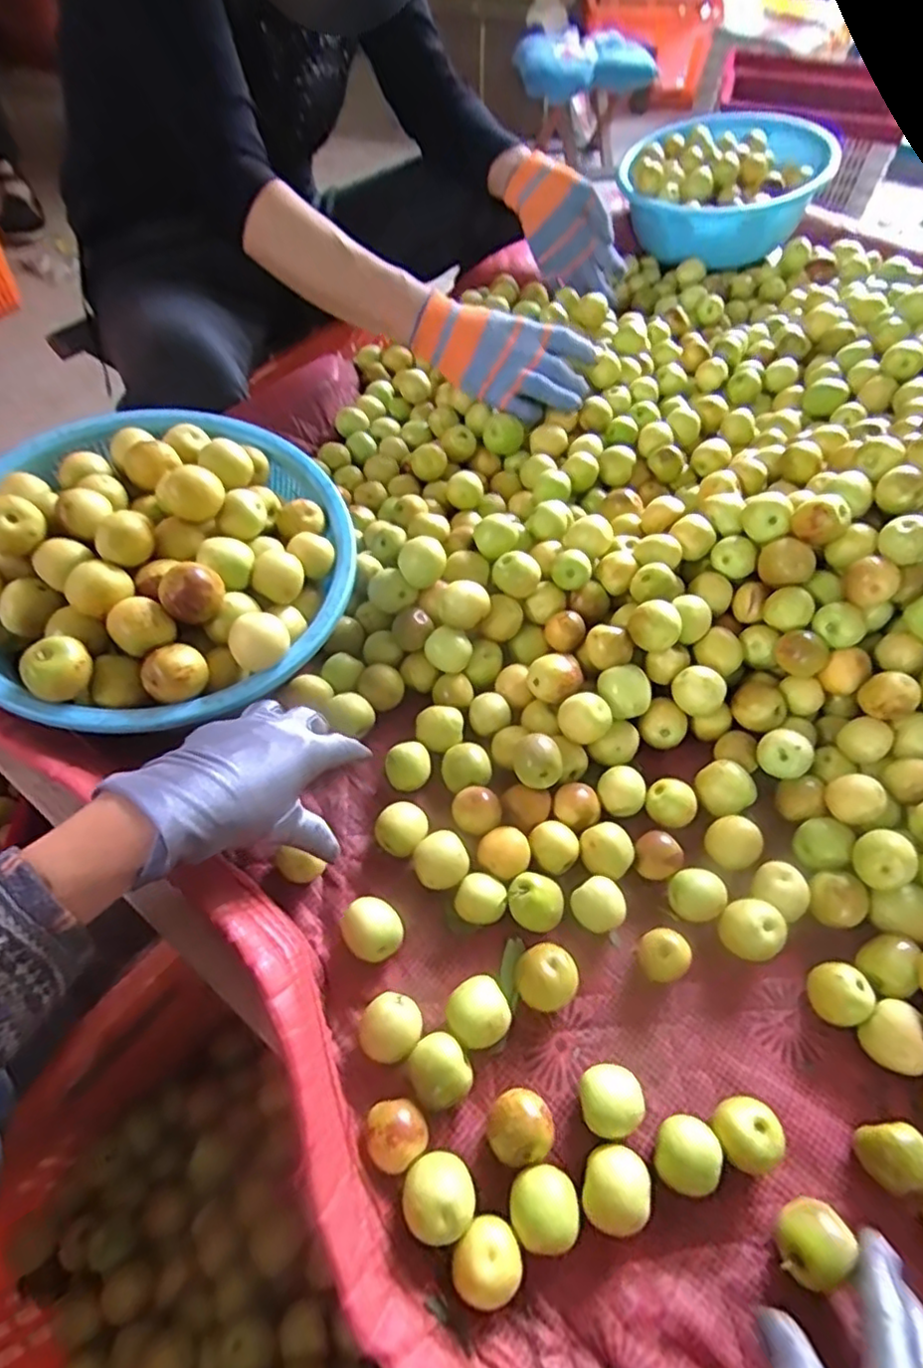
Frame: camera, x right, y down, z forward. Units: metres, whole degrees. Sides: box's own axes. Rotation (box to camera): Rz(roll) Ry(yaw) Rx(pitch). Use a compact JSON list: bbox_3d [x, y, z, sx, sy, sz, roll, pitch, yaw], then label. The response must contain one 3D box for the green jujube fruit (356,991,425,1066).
[{"bbox_3d":[-0.039,0.192,0.357,0.034,0.025,0.032,1,56,-1],"label":"green jujube fruit"}]

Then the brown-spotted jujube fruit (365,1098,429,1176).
[{"bbox_3d":[-0.033,0.230,0.329,0.030,0.025,0.031,1,56,-1],"label":"brown-spotted jujube fruit"}]

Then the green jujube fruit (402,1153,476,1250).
[{"bbox_3d":[-0.011,0.250,0.313,0.033,0.030,0.033,1,56,-1],"label":"green jujube fruit"}]

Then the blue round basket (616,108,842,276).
[{"bbox_3d":[0.352,-0.673,0.866,0.254,0.098,0.287,23,58,14],"label":"blue round basket"}]

